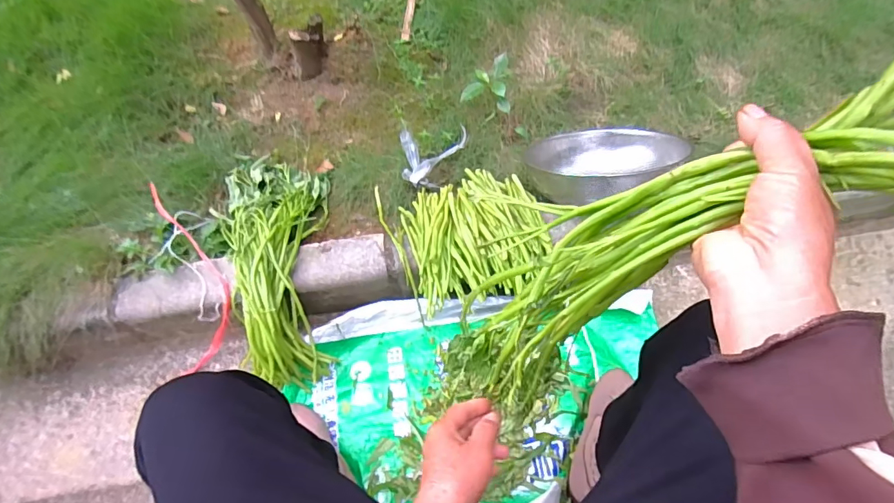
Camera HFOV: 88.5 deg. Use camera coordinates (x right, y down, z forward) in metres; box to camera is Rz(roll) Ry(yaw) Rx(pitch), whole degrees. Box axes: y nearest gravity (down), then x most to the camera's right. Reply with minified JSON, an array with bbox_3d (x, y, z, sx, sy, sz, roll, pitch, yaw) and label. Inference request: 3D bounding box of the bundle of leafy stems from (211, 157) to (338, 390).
[{"bbox_3d":[-0.341,-0.009,0.915,0.212,0.173,0.515,-14,57,-5],"label":"bundle of leafy stems"}]

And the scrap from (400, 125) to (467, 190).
[{"bbox_3d":[-0.029,-0.223,1.030,0.146,0.059,0.174,-1,57,4],"label":"scrap"}]

